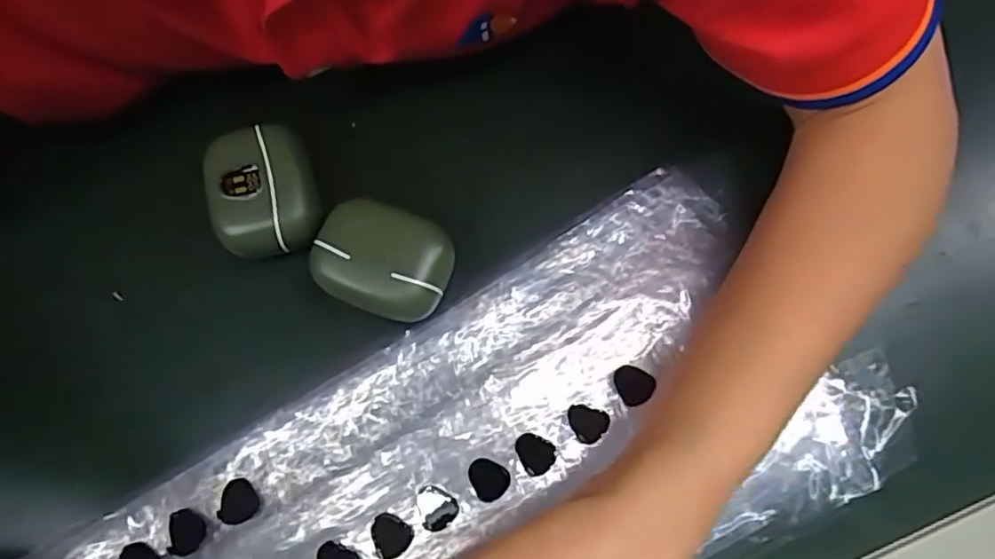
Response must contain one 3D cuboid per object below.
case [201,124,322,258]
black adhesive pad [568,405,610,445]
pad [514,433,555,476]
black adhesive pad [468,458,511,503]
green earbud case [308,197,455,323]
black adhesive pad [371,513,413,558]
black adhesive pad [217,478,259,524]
[{"bbox_3d":[-0.106,-0.040,0.281,0.045,0.026,0.057,-13,86,-9],"label":"case"},{"bbox_3d":[0.038,0.062,0.265,0.018,0.004,0.015,12,94,5],"label":"black adhesive pad"},{"bbox_3d":[0.016,0.073,0.262,0.015,0.004,0.017,-27,78,-8],"label":"pad"},{"bbox_3d":[-0.004,0.083,0.260,0.015,0.004,0.018,-29,78,-8],"label":"black adhesive pad"},{"bbox_3d":[-0.050,-0.008,0.274,0.057,0.028,0.045,16,76,3],"label":"green earbud case"},{"bbox_3d":[-0.043,0.105,0.253,0.016,0.004,0.017,-15,76,-5],"label":"black adhesive pad"},{"bbox_3d":[-0.108,0.092,0.258,0.015,0.004,0.017,1,75,-1],"label":"black adhesive pad"}]

